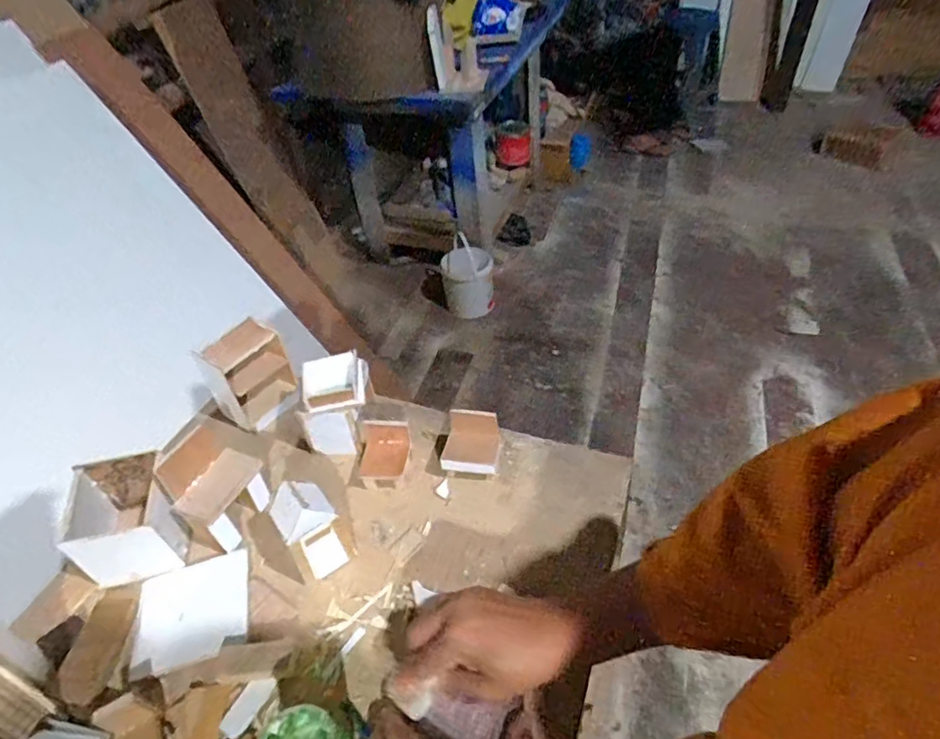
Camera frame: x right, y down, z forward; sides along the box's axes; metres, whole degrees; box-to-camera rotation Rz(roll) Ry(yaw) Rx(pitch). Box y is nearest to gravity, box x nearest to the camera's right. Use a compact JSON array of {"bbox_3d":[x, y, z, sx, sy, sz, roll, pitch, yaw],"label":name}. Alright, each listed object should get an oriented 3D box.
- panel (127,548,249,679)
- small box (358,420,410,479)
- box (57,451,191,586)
[{"bbox_3d":[-0.259,0.223,0.521,0.100,0.011,0.097,-14,44,-7],"label":"panel"},{"bbox_3d":[-0.094,0.091,0.616,0.055,0.062,0.060,-3,44,4],"label":"small box"},{"bbox_3d":[-0.334,0.146,0.549,0.092,0.079,0.085,-12,44,-5],"label":"box"}]

